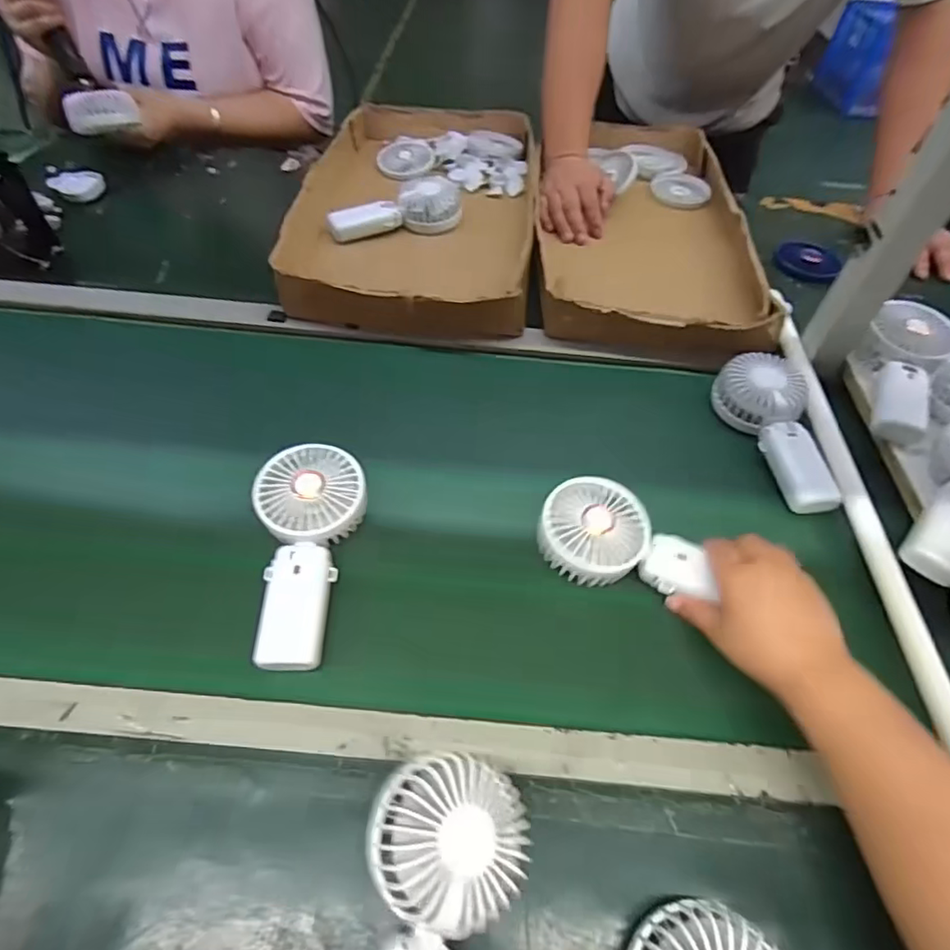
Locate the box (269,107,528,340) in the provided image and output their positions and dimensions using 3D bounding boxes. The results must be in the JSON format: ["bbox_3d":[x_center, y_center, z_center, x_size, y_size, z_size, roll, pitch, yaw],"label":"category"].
[{"bbox_3d":[-0.075,-0.390,0.800,0.306,0.055,0.546,6,53,1],"label":"box"}]

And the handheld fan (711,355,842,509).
[{"bbox_3d":[0.302,-0.050,0.575,0.088,0.041,0.186,4,53,0],"label":"handheld fan"}]

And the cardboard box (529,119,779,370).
[{"bbox_3d":[0.231,-0.335,0.777,0.276,0.058,0.521,6,53,1],"label":"cardboard box"}]

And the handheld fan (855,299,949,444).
[{"bbox_3d":[0.446,-0.101,0.595,0.085,0.041,0.167,19,67,11],"label":"handheld fan"}]

